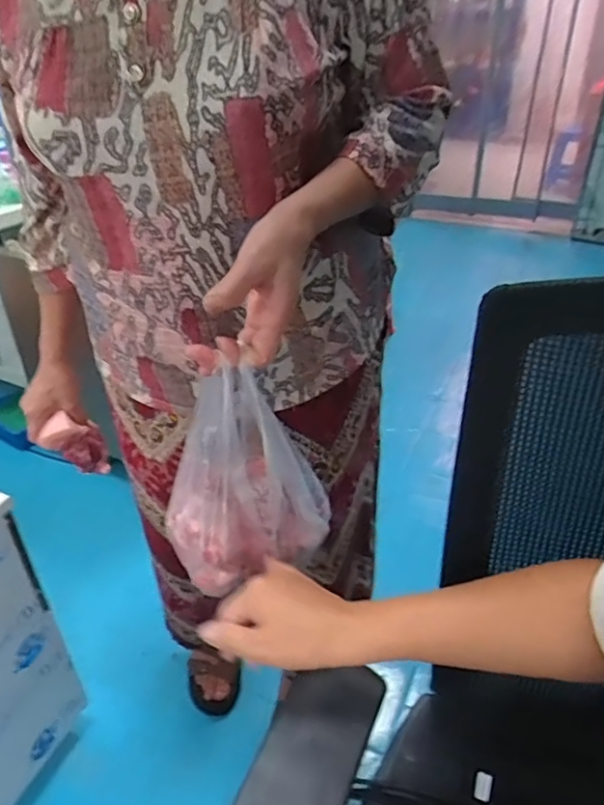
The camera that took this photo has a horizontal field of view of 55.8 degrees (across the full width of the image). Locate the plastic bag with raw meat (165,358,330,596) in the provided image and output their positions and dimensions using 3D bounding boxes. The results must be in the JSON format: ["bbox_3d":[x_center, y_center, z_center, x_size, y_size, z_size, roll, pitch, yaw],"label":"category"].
[{"bbox_3d":[-0.048,0.057,0.542,0.156,0.206,0.088,-22,40,-30],"label":"plastic bag with raw meat"}]

